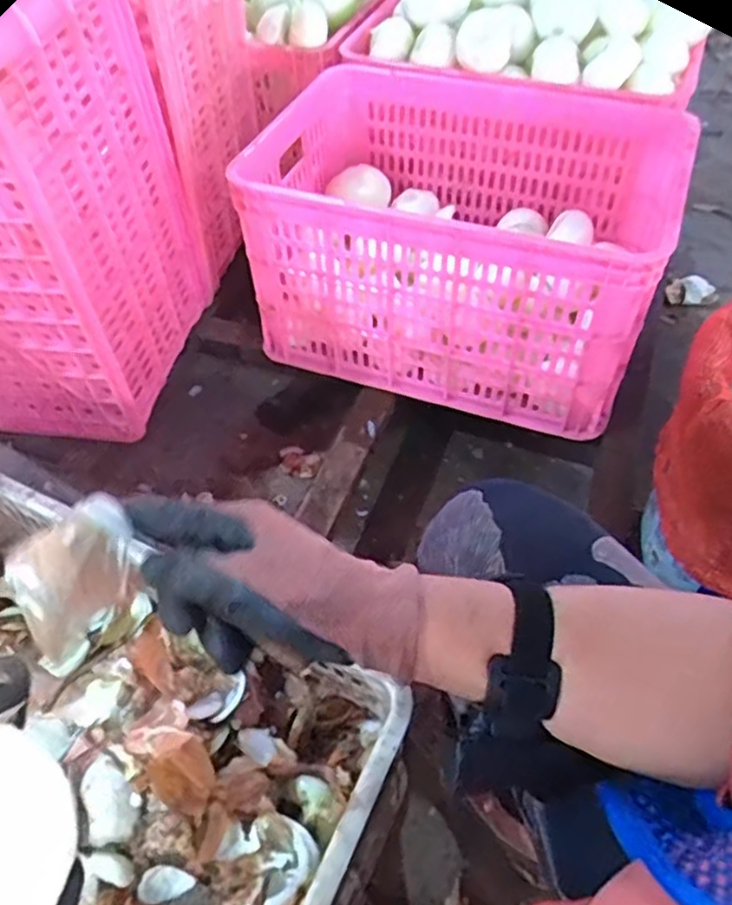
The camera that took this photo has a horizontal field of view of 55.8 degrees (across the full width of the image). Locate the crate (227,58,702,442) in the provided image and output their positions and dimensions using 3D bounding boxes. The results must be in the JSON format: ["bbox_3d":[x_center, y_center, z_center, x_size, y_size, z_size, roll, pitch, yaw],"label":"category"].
[{"bbox_3d":[0.143,-0.302,1.022,0.537,0.322,0.422,18,51,15],"label":"crate"}]

